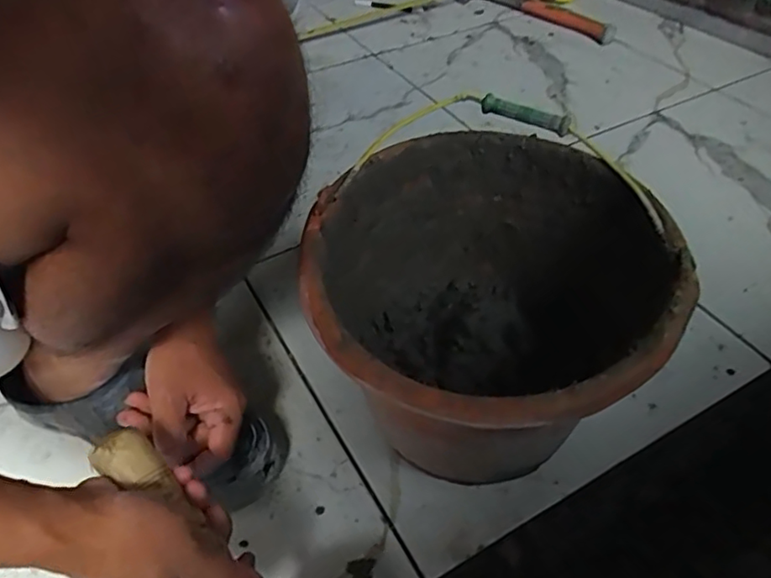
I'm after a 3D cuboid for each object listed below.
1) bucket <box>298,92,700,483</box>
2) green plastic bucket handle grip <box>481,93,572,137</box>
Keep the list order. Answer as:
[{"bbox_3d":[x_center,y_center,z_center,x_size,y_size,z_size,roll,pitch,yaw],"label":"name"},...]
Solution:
[{"bbox_3d":[0.082,0.023,0.503,0.248,0.202,0.304,18,49,17],"label":"bucket"},{"bbox_3d":[0.122,-0.151,0.526,0.081,0.020,0.018,27,53,24],"label":"green plastic bucket handle grip"}]

